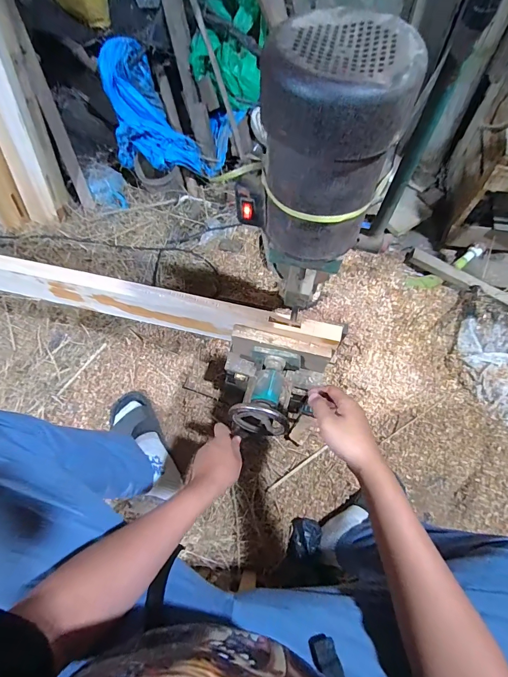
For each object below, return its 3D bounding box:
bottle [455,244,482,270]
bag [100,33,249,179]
[{"bbox_3d":[0.657,-0.248,1.078,0.090,0.024,0.035,-46,70,10],"label":"bottle"},{"bbox_3d":[-0.285,-0.710,1.116,0.396,0.266,0.261,17,66,9],"label":"bag"}]

